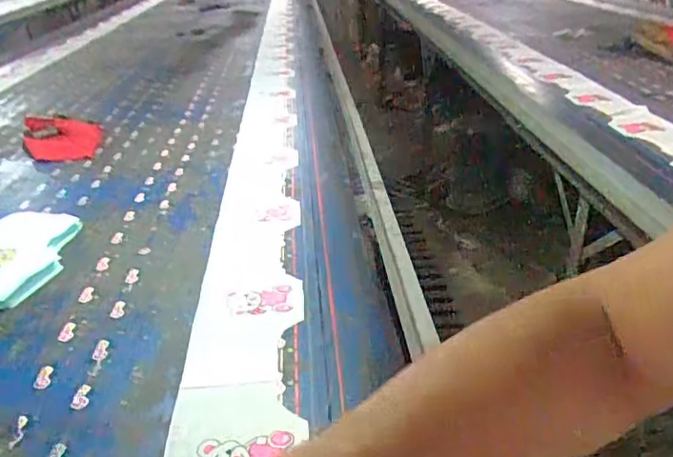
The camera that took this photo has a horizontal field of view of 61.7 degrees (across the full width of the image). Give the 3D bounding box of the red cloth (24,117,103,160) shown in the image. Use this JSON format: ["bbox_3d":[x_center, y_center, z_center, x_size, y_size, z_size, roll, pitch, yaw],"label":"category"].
[{"bbox_3d":[-0.623,-0.217,1.281,0.159,0.045,0.217,-13,30,-22],"label":"red cloth"}]

